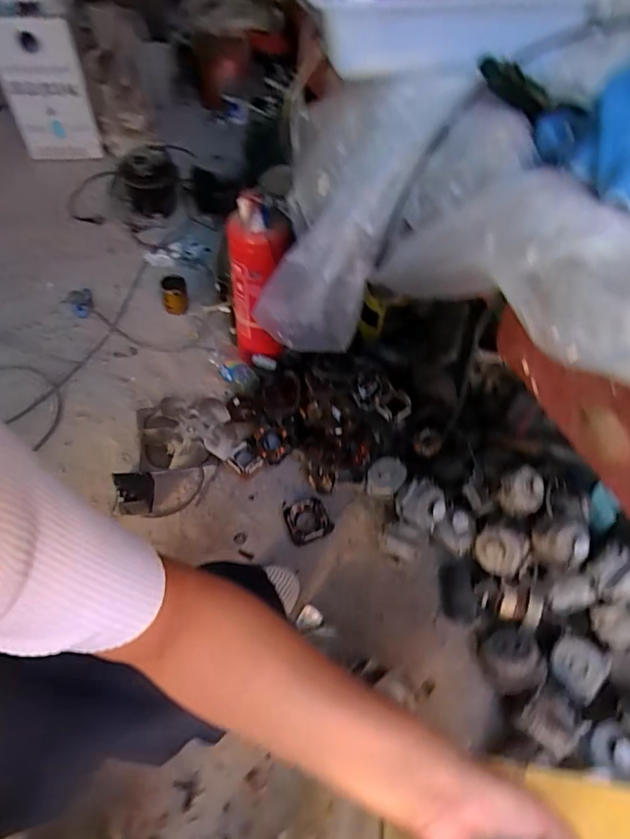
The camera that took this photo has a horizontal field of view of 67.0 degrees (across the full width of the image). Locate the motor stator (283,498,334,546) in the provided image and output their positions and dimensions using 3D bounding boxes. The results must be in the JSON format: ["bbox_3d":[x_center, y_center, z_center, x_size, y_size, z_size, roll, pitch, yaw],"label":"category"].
[{"bbox_3d":[-0.013,0.201,0.957,0.086,0.034,0.083,-14,56,-17],"label":"motor stator"}]

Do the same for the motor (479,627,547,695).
[{"bbox_3d":[0.329,0.405,0.806,0.081,0.081,0.097,0,53,-7],"label":"motor"}]

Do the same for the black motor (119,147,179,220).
[{"bbox_3d":[-0.511,-0.748,1.494,0.168,0.181,0.143,-11,55,-15],"label":"black motor"}]

